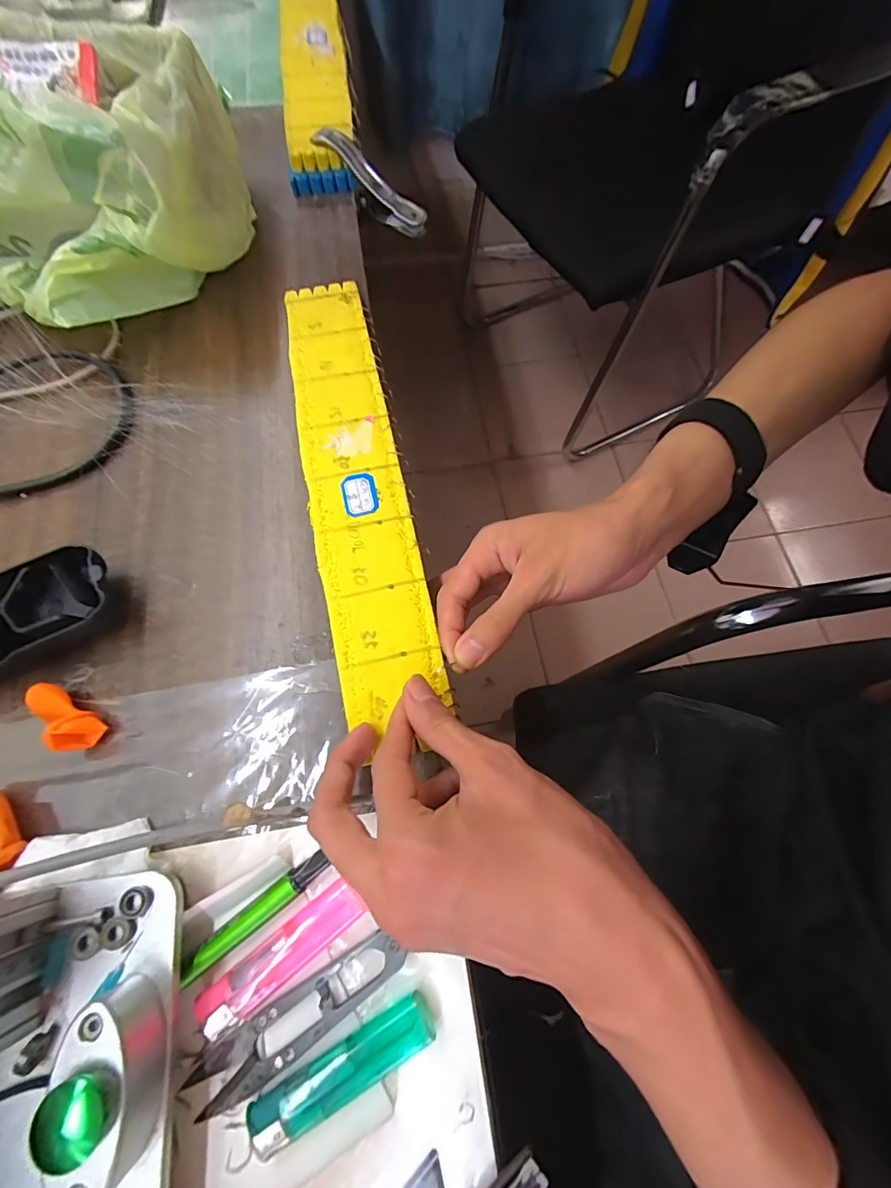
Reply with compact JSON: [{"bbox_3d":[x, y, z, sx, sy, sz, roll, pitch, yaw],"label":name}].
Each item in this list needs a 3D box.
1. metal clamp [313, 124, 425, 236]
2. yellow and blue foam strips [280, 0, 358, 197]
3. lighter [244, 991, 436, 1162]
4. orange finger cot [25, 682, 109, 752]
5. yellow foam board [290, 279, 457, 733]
[{"bbox_3d":[-0.065,-0.365,0.409,0.115,0.032,0.020,40,71,-12],"label":"metal clamp"},{"bbox_3d":[-0.131,-0.527,0.455,0.060,0.030,0.336,-7,69,-4],"label":"yellow and blue foam strips"},{"bbox_3d":[-0.042,0.198,0.189,0.078,0.010,0.018,-27,72,-11],"label":"lighter"},{"bbox_3d":[-0.200,0.064,0.238,0.041,0.022,0.019,38,73,12],"label":"orange finger cot"},{"bbox_3d":[-0.061,-0.086,0.294,0.057,0.004,0.319,-11,70,-6],"label":"yellow foam board"}]

